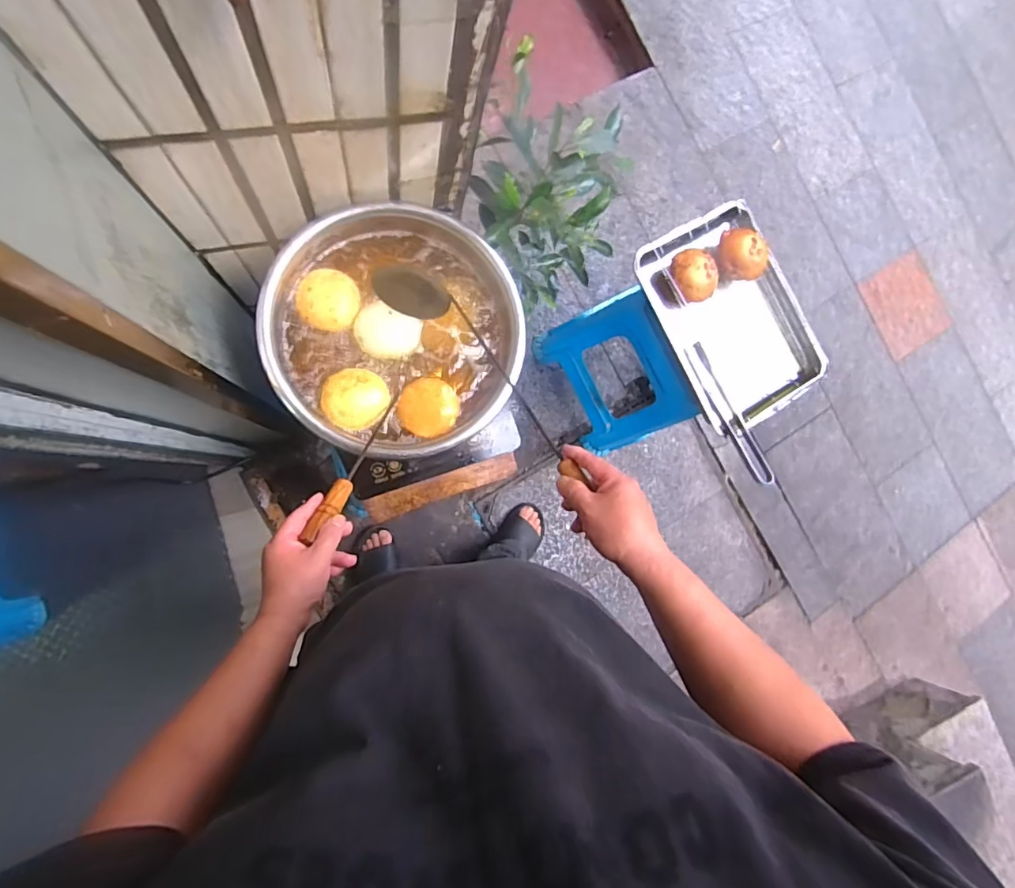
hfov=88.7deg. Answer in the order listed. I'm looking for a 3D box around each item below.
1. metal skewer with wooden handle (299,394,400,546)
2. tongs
[{"bbox_3d":[-0.185,0.022,0.648,0.023,0.028,0.250,23,39,-7],"label":"metal skewer with wooden handle"},{"bbox_3d":[0.407,-0.056,0.962,0.037,0.026,0.283,-22,77,-10],"label":"tongs"}]

